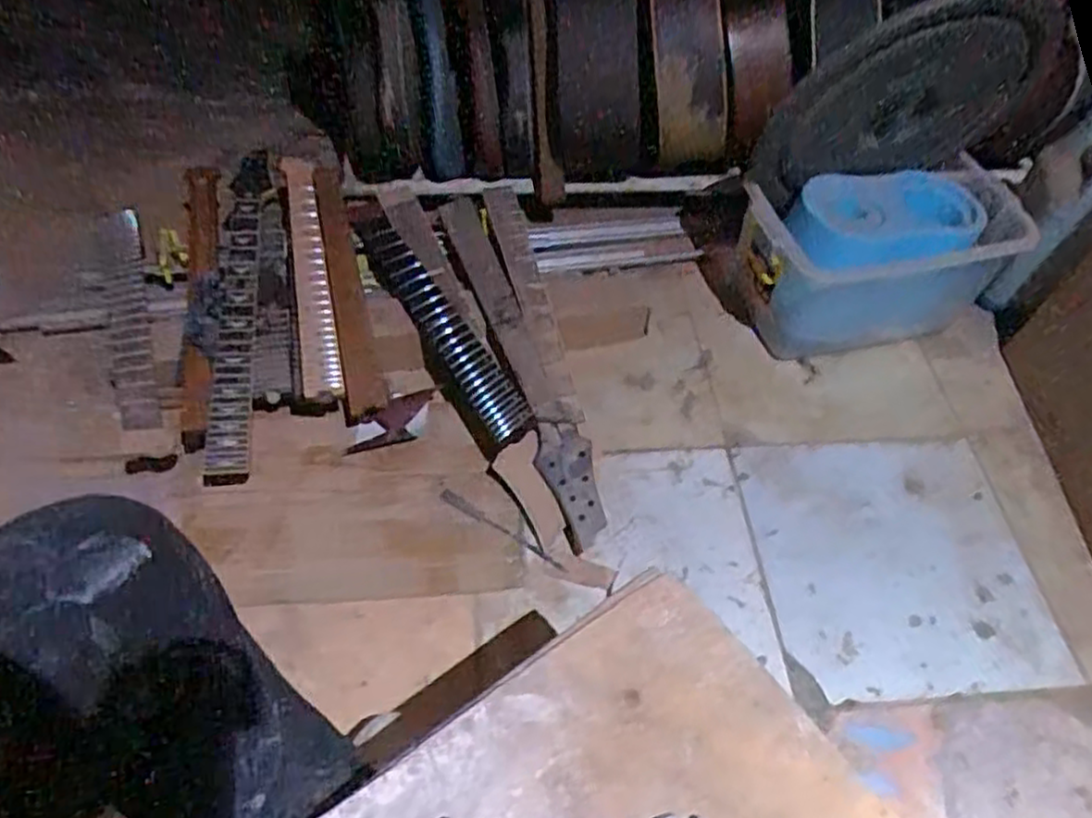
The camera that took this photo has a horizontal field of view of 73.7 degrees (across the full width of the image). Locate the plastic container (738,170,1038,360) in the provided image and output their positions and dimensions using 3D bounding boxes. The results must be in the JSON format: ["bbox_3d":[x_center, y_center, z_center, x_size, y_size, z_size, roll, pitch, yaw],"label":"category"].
[{"bbox_3d":[0.570,-0.248,1.259,0.436,0.244,0.187,-7,56,-8],"label":"plastic container"}]

